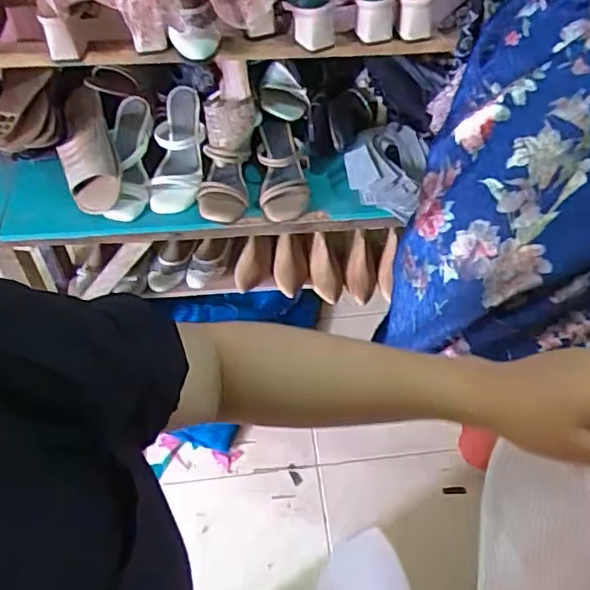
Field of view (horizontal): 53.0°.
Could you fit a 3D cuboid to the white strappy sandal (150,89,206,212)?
[{"bbox_3d":[-0.201,-0.255,1.045,0.092,0.077,0.231,4,82,5],"label":"white strappy sandal"}]

